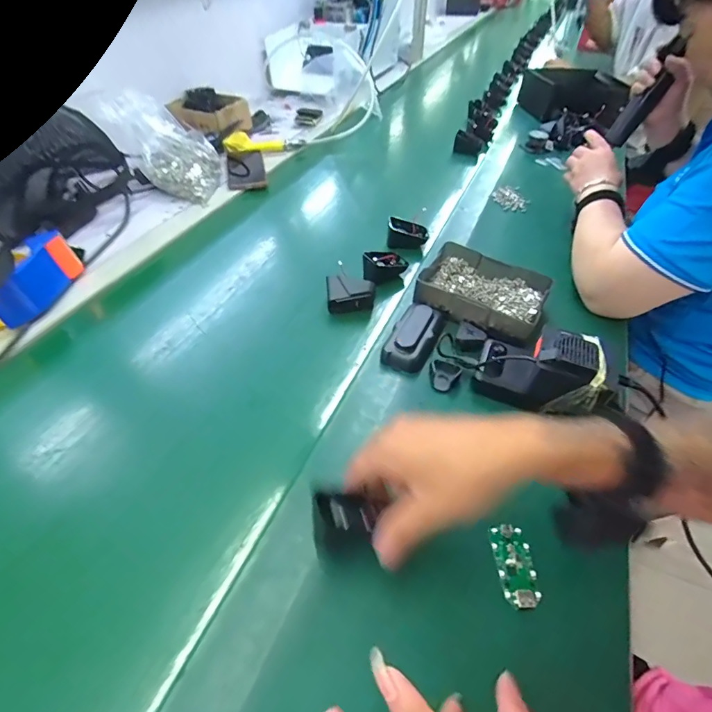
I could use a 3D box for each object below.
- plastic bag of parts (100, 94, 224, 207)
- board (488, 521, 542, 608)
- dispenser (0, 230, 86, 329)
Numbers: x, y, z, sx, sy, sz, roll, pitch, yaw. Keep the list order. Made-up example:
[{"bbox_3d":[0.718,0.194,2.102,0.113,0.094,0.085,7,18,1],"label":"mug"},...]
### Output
[{"bbox_3d":[-0.350,-0.399,0.781,0.175,0.148,0.149,13,48,13],"label":"plastic bag of parts"},{"bbox_3d":[0.134,0.175,0.348,0.031,0.004,0.064,-1,47,1],"label":"board"},{"bbox_3d":[-0.455,-0.105,0.555,0.087,0.072,0.154,6,47,7],"label":"dispenser"}]

